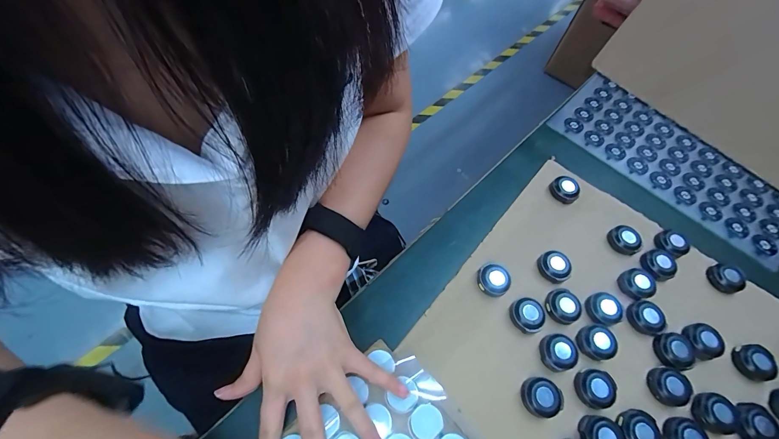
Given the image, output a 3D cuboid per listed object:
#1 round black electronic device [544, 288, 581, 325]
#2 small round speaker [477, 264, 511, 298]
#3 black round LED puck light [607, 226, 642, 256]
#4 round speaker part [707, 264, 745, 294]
[{"bbox_3d":[0.161,0.079,0.312,0.028,0.012,0.031,36,64,16],"label":"round black electronic device"},{"bbox_3d":[0.099,0.057,0.324,0.029,0.012,0.031,2,60,-3],"label":"small round speaker"},{"bbox_3d":[0.244,0.021,0.351,0.025,0.013,0.030,-25,64,-17],"label":"black round LED puck light"},{"bbox_3d":[0.338,0.058,0.339,0.028,0.016,0.028,2,60,-3],"label":"round speaker part"}]

